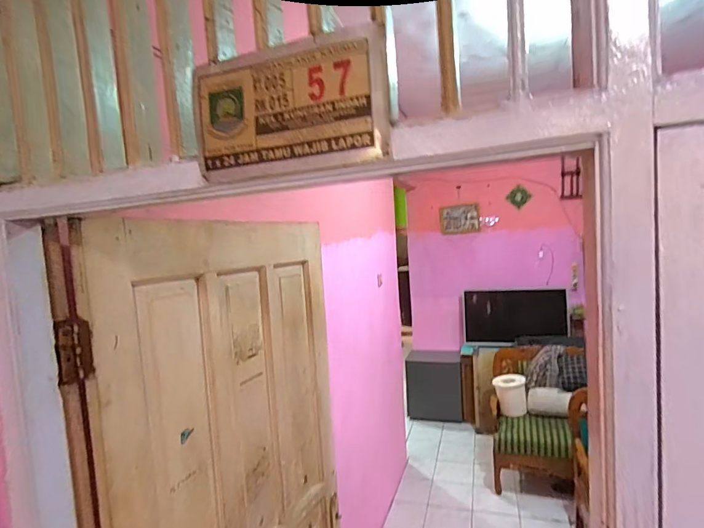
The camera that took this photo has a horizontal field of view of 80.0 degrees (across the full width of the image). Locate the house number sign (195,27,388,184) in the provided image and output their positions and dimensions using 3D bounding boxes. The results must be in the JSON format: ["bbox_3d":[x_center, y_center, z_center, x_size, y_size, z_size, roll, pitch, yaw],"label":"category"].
[{"bbox_3d":[-0.072,-0.172,0.464,0.227,0.134,0.011,-2,4,17],"label":"house number sign"}]

